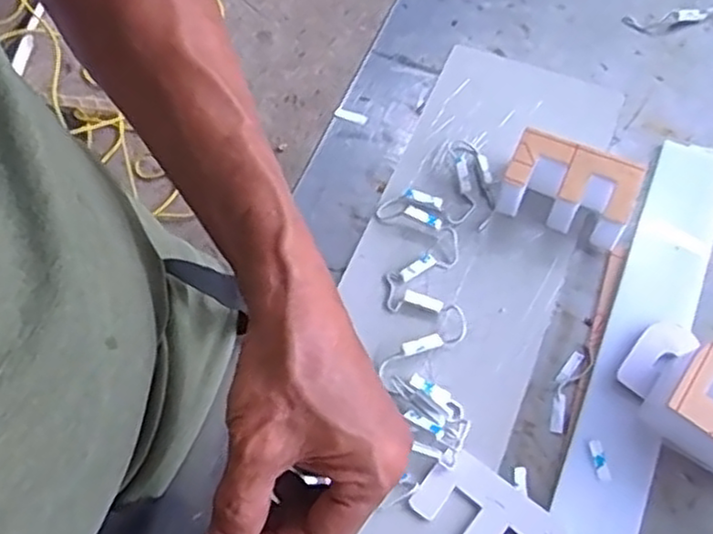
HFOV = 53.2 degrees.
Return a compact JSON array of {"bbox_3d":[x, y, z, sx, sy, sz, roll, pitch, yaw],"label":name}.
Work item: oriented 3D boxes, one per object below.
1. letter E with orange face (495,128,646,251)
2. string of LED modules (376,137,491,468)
[{"bbox_3d":[0.144,-0.052,0.484,0.086,0.045,0.048,25,68,15],"label":"letter E with orange face"},{"bbox_3d":[0.049,0.011,0.474,0.066,0.018,0.228,6,64,7],"label":"string of LED modules"}]

